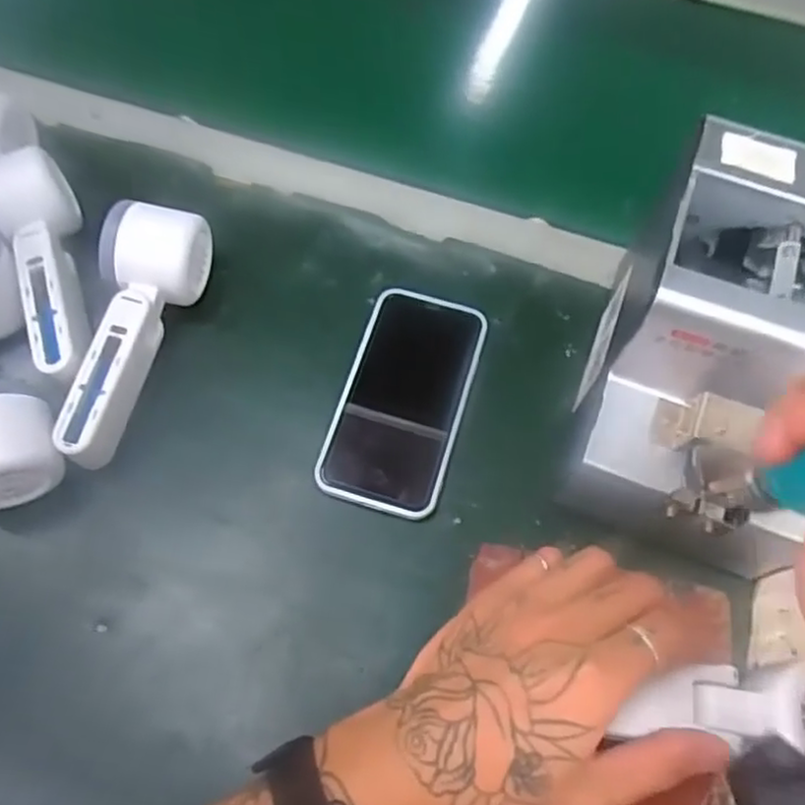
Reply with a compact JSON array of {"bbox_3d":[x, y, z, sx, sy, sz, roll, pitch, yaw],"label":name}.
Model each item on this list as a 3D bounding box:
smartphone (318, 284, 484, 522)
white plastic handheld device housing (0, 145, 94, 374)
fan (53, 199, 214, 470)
[{"bbox_3d":[0.001,-0.004,0.438,0.075,0.007,0.145,15,66,5],"label":"smartphone"},{"bbox_3d":[-0.219,-0.086,0.433,0.052,0.041,0.163,-21,68,-11],"label":"white plastic handheld device housing"},{"bbox_3d":[-0.163,-0.043,0.422,0.050,0.052,0.159,9,66,1],"label":"fan"}]

